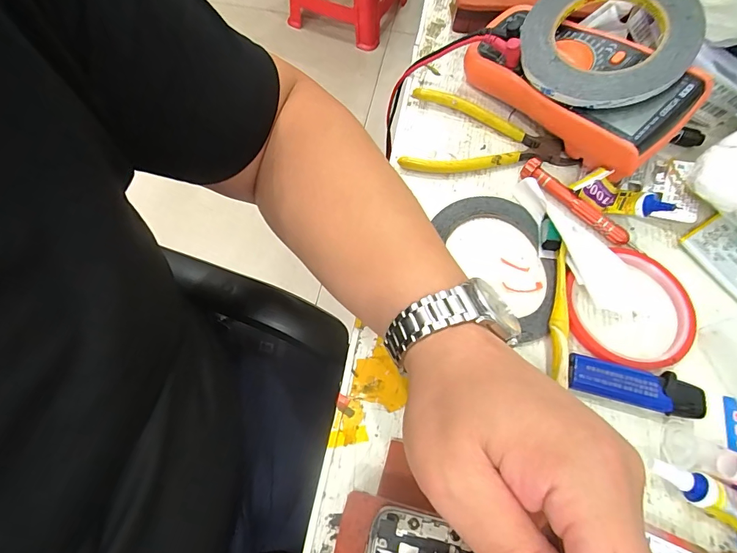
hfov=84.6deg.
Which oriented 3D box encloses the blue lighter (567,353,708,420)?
[{"bbox_3d":[0.175,0.073,0.266,0.083,0.013,0.026,11,65,3],"label":"blue lighter"}]

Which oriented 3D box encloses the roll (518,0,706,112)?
[{"bbox_3d":[0.184,-0.189,0.314,0.127,0.015,0.124,-5,72,15],"label":"roll"}]

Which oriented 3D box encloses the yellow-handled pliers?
[{"bbox_3d":[0.104,-0.125,0.356,0.145,0.013,0.086,5,65,1],"label":"yellow-handled pliers"}]

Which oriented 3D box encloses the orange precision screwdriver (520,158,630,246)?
[{"bbox_3d":[0.163,-0.058,0.322,0.018,0.014,0.095,-40,72,-18],"label":"orange precision screwdriver"}]

